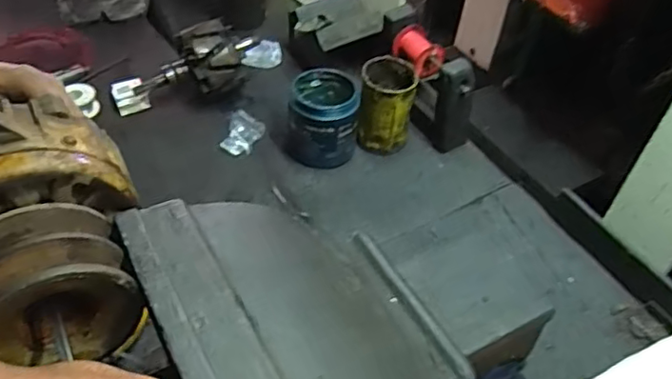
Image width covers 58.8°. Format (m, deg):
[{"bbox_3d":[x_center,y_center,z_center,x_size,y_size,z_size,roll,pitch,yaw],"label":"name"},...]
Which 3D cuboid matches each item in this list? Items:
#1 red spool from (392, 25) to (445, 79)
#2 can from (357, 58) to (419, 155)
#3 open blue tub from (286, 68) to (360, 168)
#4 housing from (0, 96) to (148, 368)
[{"bbox_3d":[0.116,-0.196,0.853,0.048,0.048,0.075,-27,54,-28],"label":"red spool"},{"bbox_3d":[0.067,-0.114,0.832,0.072,0.114,0.078,3,46,-3],"label":"can"},{"bbox_3d":[-0.019,-0.097,0.814,0.089,0.099,0.098,-1,46,-7],"label":"open blue tub"},{"bbox_3d":[-0.192,0.009,0.355,0.133,0.127,0.158,-23,52,-25],"label":"housing"}]

